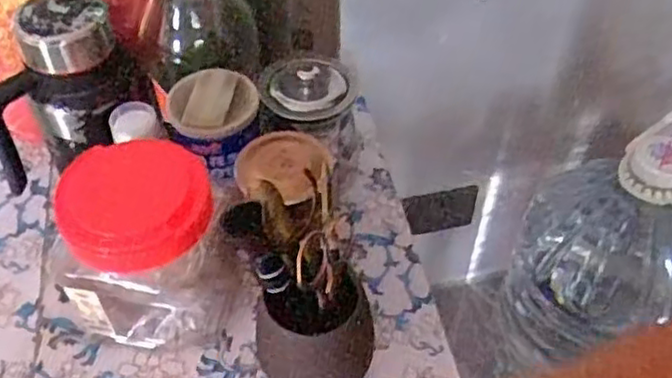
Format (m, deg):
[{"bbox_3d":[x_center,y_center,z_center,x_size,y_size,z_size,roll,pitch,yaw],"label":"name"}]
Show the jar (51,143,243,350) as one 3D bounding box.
[{"bbox_3d":[-0.121,0.044,0.477,0.106,0.139,0.091,6,51,6],"label":"jar"}]

